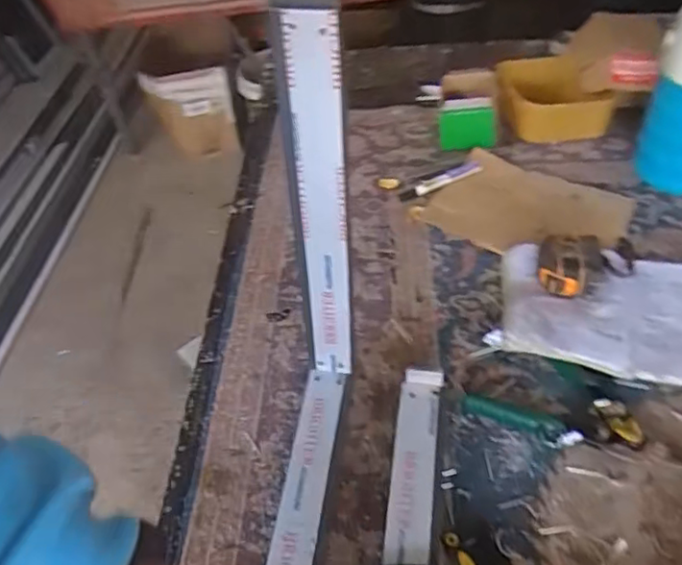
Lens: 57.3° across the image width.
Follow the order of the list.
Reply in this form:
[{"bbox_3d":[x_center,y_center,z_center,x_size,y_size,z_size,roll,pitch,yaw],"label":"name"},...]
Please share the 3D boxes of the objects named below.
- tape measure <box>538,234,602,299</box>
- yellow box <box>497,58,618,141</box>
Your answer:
[{"bbox_3d":[0.286,-0.020,0.782,0.077,0.073,0.066,16,48,20],"label":"tape measure"},{"bbox_3d":[0.349,-0.311,1.046,0.167,0.078,0.169,-6,45,-1],"label":"yellow box"}]

